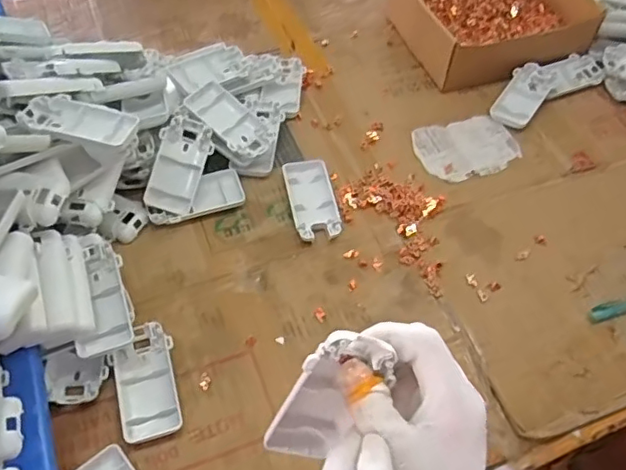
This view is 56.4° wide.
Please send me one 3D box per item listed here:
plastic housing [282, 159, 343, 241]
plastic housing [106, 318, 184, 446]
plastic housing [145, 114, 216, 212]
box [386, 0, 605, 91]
[{"bbox_3d":[-0.001,-0.036,0.596,0.047,0.015,0.091,-10,58,-9],"label":"plastic housing"},{"bbox_3d":[-0.138,0.121,0.485,0.050,0.017,0.096,-16,59,-13],"label":"plastic housing"},{"bbox_3d":[-0.133,-0.070,0.583,0.050,0.014,0.096,20,75,-8],"label":"plastic housing"},{"bbox_3d":[0.224,-0.287,0.755,0.211,0.064,0.195,-16,59,-12],"label":"box"}]

